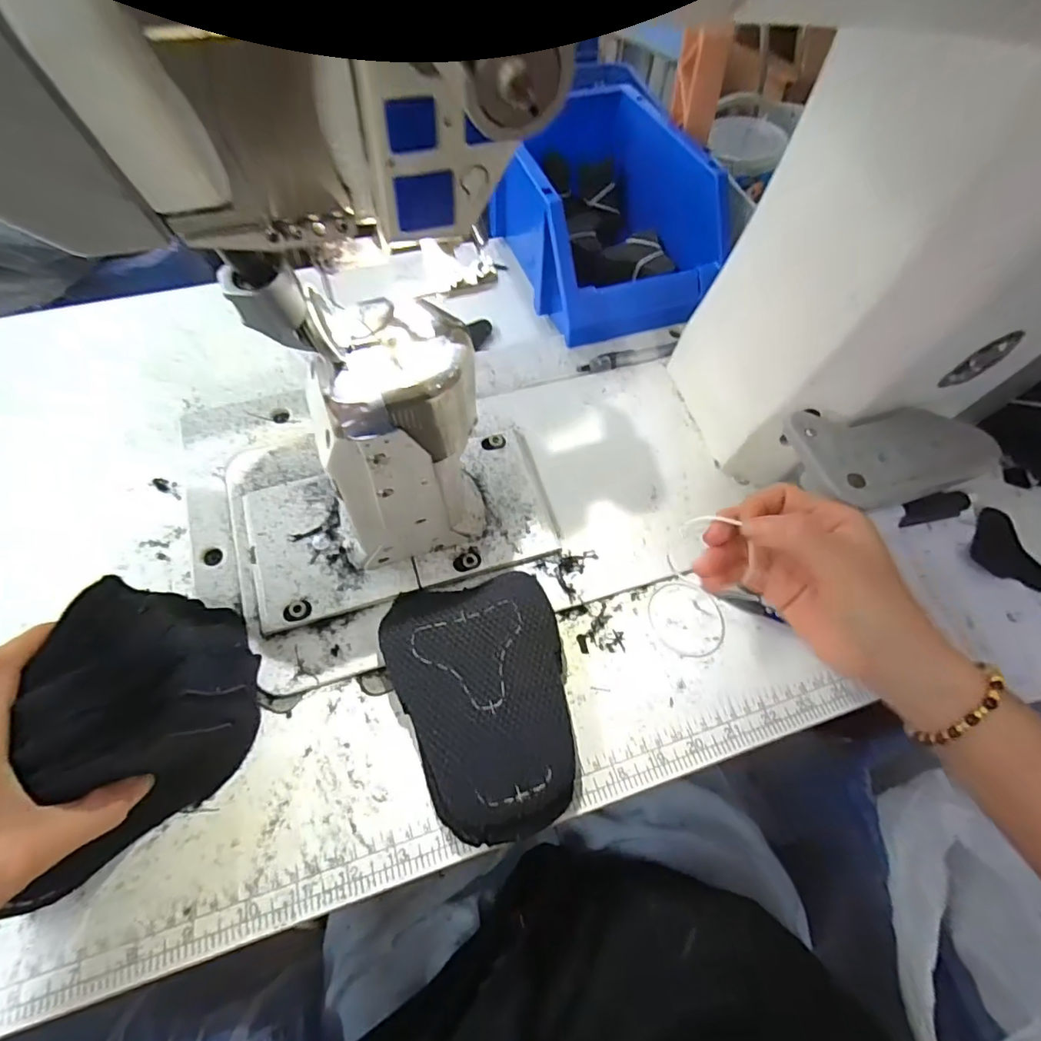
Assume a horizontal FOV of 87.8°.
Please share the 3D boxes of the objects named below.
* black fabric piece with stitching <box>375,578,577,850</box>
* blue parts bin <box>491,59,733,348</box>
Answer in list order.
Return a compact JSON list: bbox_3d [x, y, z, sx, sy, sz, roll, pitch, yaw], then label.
[{"bbox_3d":[-0.022,0.107,0.323,0.102,0.025,0.143,-9,60,-6],"label":"black fabric piece with stitching"},{"bbox_3d":[0.074,-0.294,0.511,0.157,0.111,0.263,-16,61,-10],"label":"blue parts bin"}]

